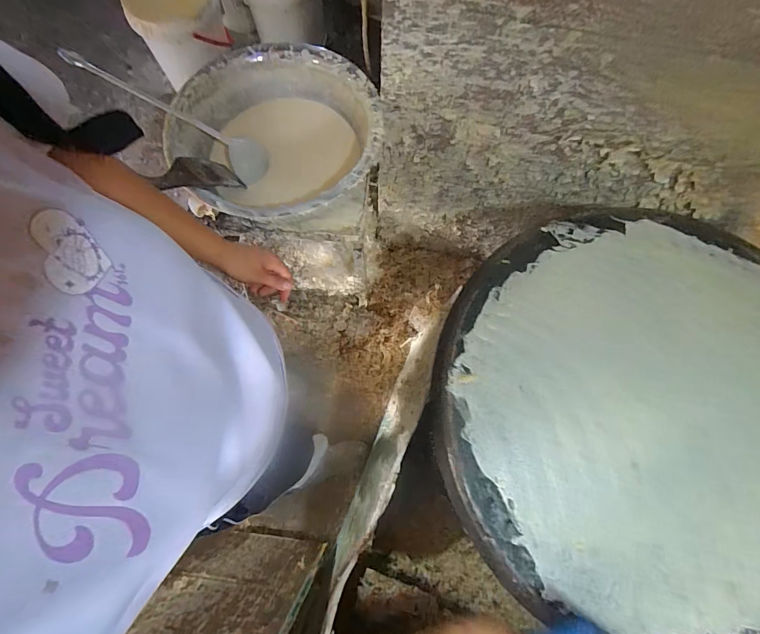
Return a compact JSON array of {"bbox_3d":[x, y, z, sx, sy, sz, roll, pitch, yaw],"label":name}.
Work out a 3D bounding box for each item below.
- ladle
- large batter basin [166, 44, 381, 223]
[{"bbox_3d":[-0.408,-0.392,0.796,0.384,0.052,0.078,27,74,-13],"label":"ladle"},{"bbox_3d":[-0.208,-0.364,0.837,0.400,0.140,0.391,0,73,-1],"label":"large batter basin"}]

